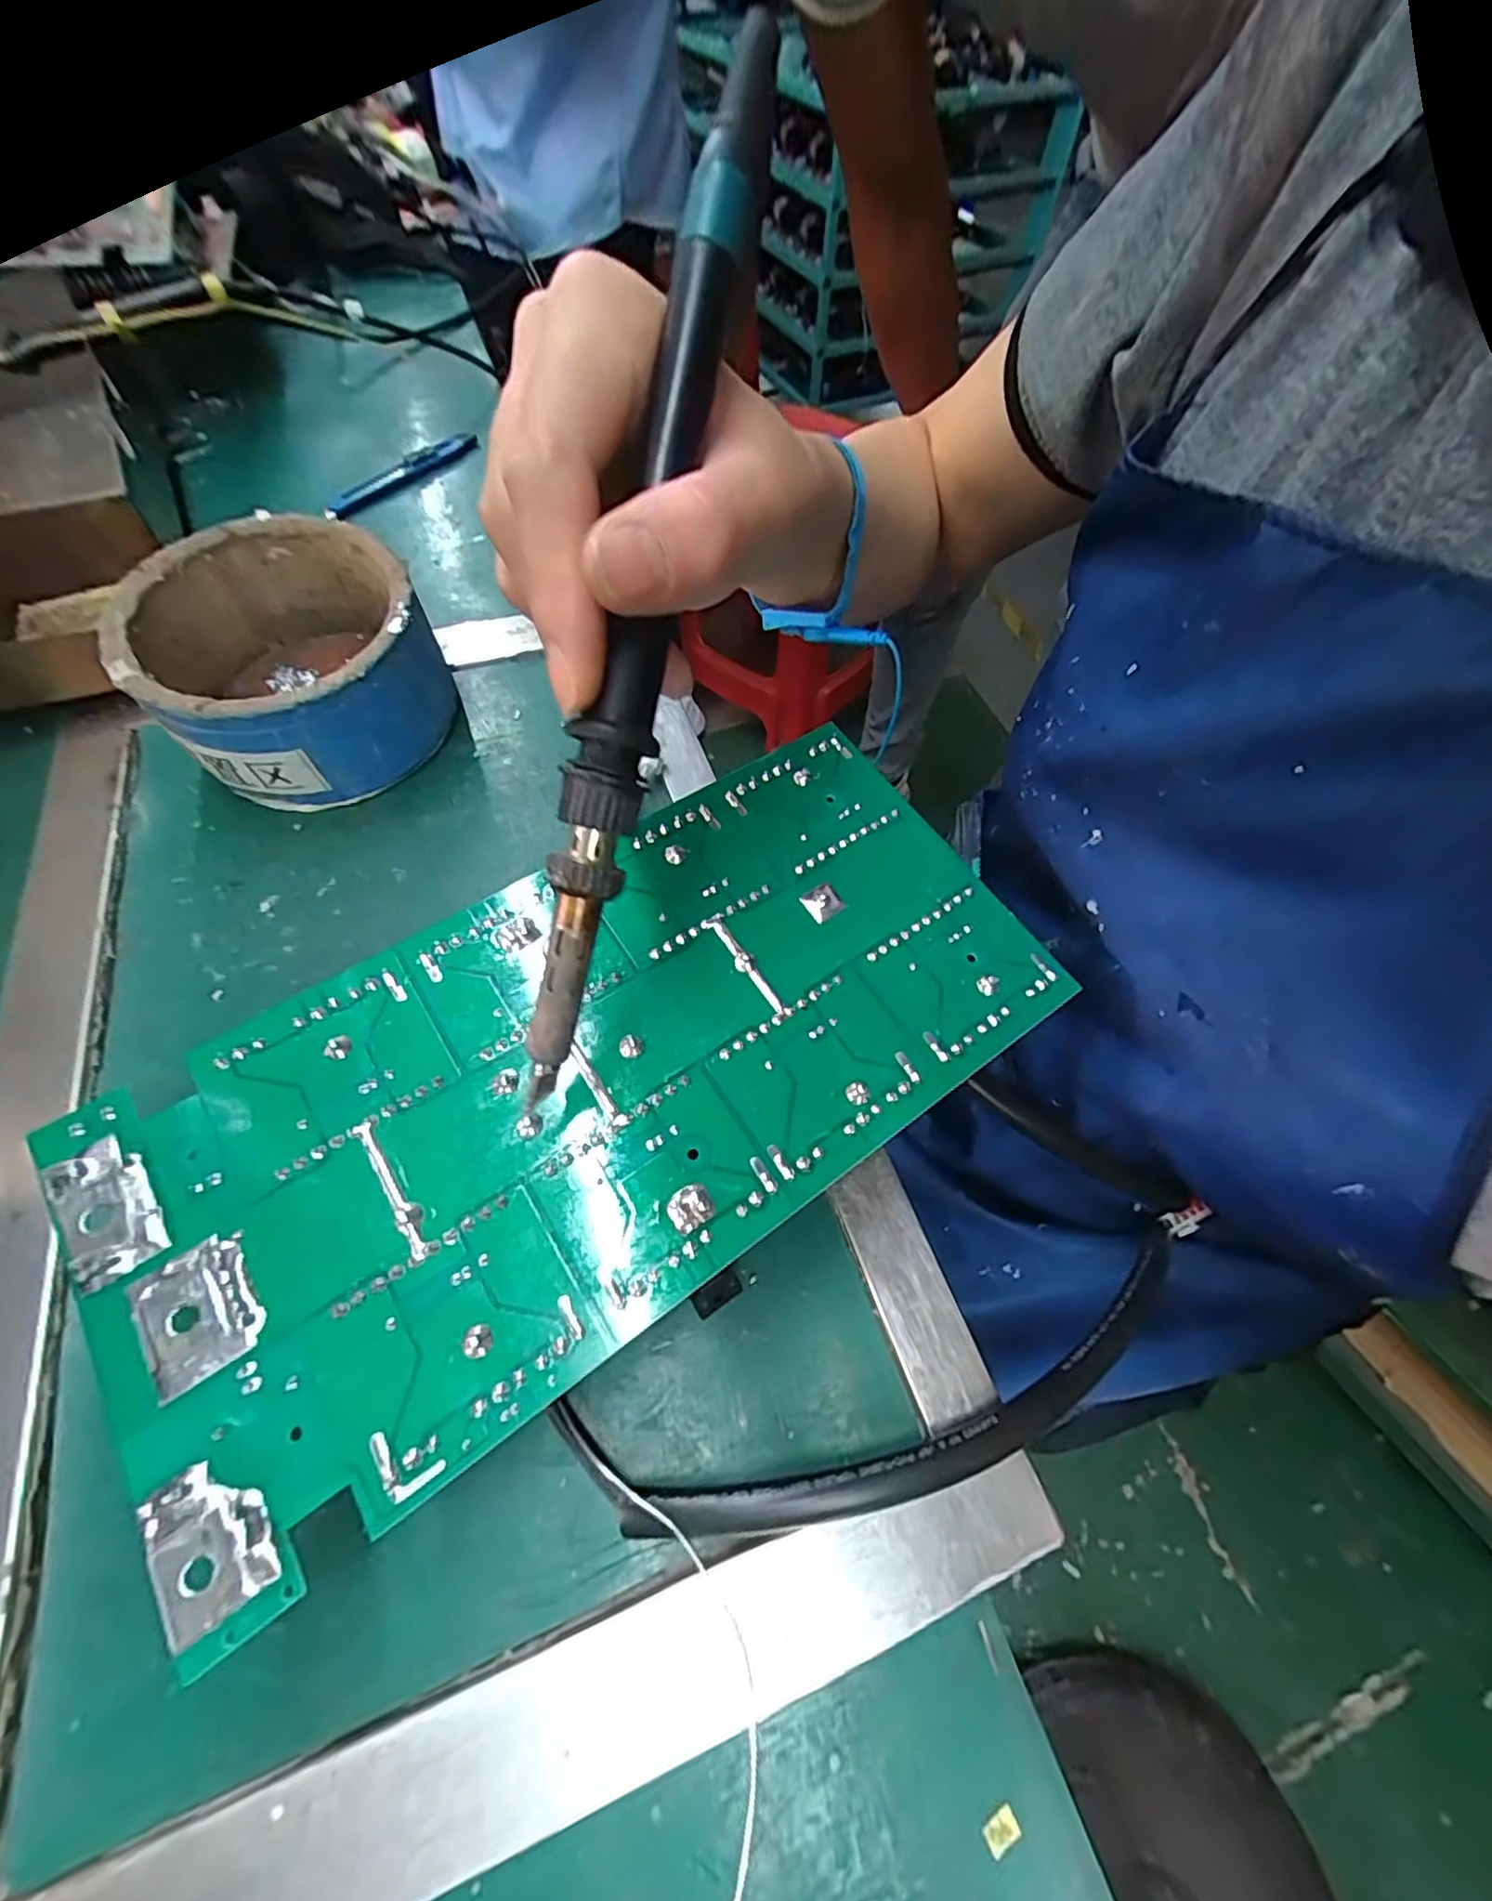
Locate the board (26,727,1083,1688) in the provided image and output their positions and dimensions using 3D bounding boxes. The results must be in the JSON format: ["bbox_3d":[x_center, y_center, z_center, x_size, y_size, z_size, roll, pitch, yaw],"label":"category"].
[{"bbox_3d":[-0.042,0.033,0.202,0.277,0.017,0.132,-31,65,-18],"label":"board"}]

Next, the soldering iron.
[{"bbox_3d":[-0.024,-0.075,0.153,0.016,0.019,0.229,15,98,7],"label":"soldering iron"}]

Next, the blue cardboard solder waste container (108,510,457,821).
[{"bbox_3d":[-0.210,-0.132,0.310,0.117,0.070,0.122,-34,66,-20],"label":"blue cardboard solder waste container"}]

